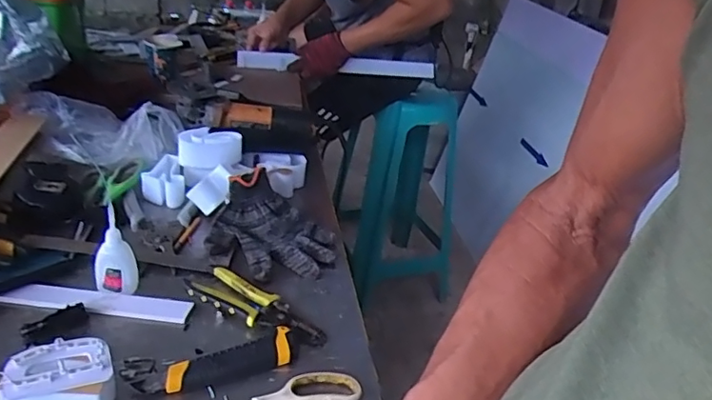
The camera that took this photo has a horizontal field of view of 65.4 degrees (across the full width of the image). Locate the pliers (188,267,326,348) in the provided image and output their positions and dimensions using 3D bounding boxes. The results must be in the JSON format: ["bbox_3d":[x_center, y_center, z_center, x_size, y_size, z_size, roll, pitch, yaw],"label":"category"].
[{"bbox_3d":[-0.109,0.122,0.634,0.165,0.019,0.055,19,30,19],"label":"pliers"}]

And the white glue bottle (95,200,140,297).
[{"bbox_3d":[-0.269,0.057,0.618,0.043,0.102,0.031,-5,31,-22],"label":"white glue bottle"}]

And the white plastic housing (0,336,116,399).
[{"bbox_3d":[-0.258,0.162,0.492,0.089,0.051,0.061,3,29,-9],"label":"white plastic housing"}]

